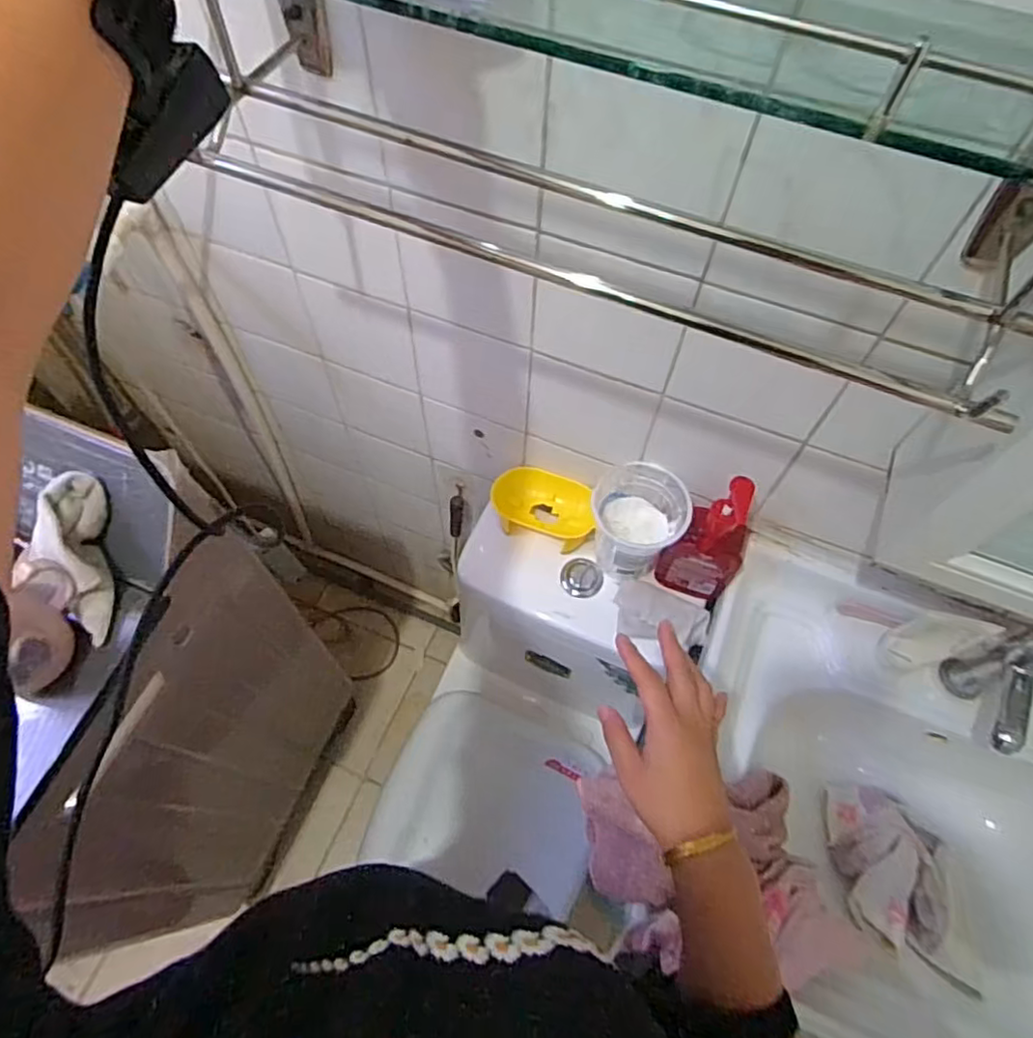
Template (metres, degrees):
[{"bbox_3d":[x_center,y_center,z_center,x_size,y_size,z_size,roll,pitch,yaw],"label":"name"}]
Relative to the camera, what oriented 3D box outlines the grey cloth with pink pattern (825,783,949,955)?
[{"bbox_3d":[0.452,0.419,0.795,0.113,0.018,0.174,-7,46,16],"label":"grey cloth with pink pattern"}]

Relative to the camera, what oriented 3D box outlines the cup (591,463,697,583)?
[{"bbox_3d":[0.150,0.008,0.836,0.113,0.145,0.093,28,65,11],"label":"cup"}]

